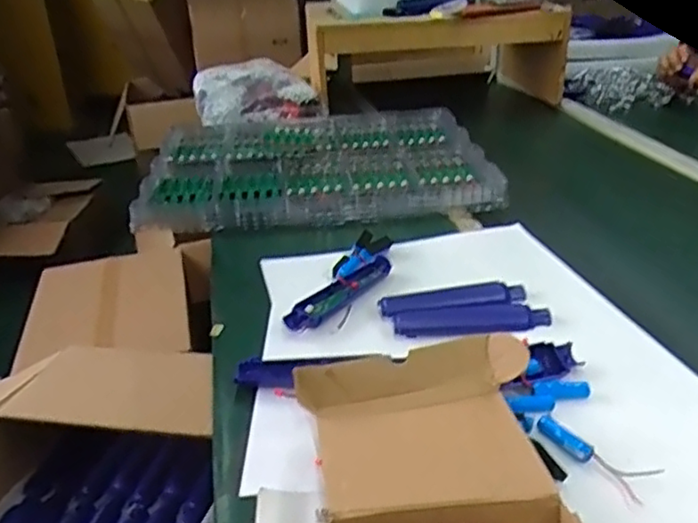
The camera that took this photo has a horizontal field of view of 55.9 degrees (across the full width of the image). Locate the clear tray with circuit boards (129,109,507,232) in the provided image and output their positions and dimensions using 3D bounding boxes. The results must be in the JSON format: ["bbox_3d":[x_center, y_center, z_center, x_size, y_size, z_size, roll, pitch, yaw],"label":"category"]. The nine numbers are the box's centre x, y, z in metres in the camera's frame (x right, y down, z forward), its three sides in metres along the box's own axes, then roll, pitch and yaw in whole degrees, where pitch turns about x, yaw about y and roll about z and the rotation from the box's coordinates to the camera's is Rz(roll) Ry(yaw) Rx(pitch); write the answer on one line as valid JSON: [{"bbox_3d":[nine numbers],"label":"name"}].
[{"bbox_3d":[-0.061,-0.182,1.130,0.548,0.042,0.457,-6,29,-5],"label":"clear tray with circuit boards"}]

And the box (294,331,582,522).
[{"bbox_3d":[0.066,0.176,0.450,0.175,0.068,0.316,-7,27,-3],"label":"box"}]

